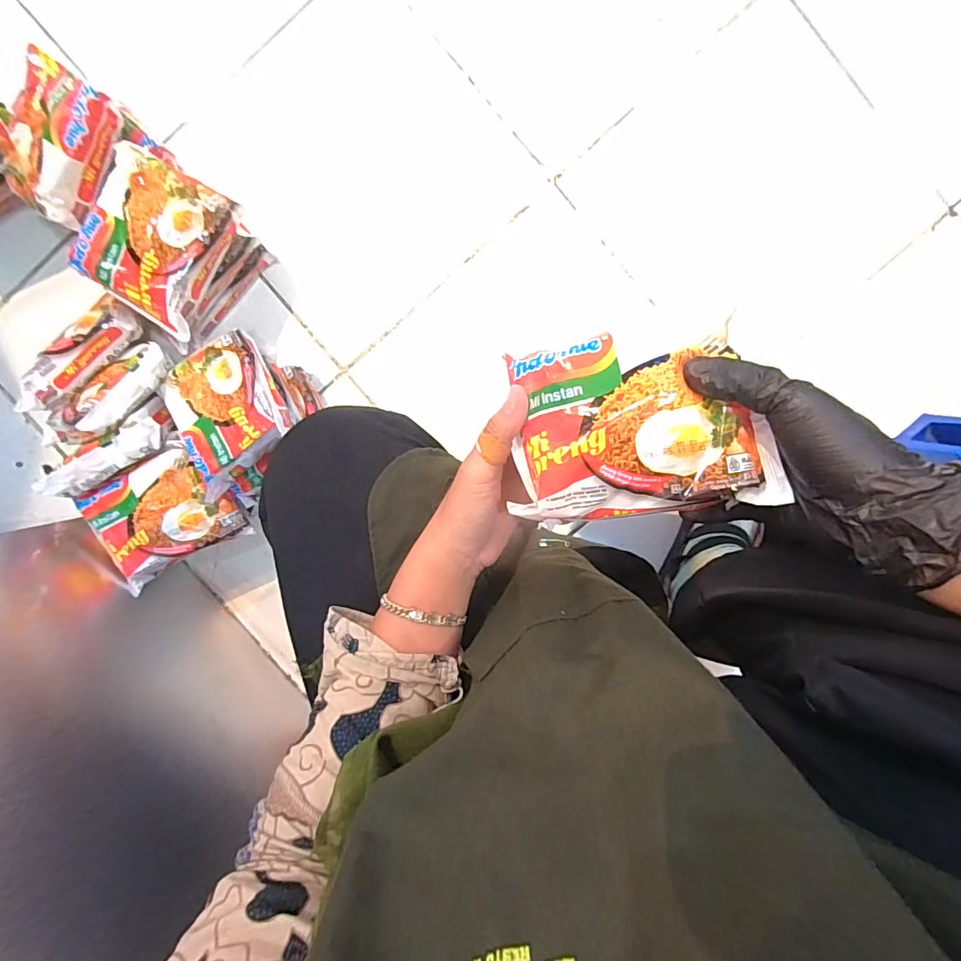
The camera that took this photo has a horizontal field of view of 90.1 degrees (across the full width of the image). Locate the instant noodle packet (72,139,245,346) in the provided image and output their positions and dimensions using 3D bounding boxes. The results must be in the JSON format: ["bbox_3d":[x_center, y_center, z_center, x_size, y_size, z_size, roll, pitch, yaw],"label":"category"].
[{"bbox_3d":[-0.298,-0.218,0.431,0.104,0.032,0.129,27,94,-3],"label":"instant noodle packet"}]

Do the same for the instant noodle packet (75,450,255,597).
[{"bbox_3d":[-0.301,0.035,0.456,0.131,0.034,0.099,-25,95,1],"label":"instant noodle packet"}]

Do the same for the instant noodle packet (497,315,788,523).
[{"bbox_3d":[0.089,-0.029,0.269,0.134,0.034,0.097,-3,91,-2],"label":"instant noodle packet"}]

